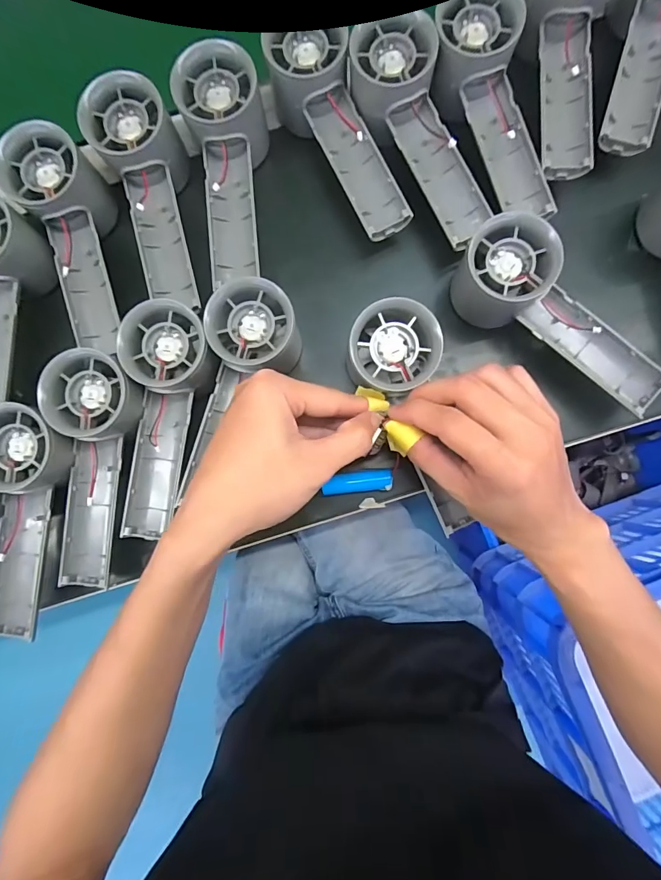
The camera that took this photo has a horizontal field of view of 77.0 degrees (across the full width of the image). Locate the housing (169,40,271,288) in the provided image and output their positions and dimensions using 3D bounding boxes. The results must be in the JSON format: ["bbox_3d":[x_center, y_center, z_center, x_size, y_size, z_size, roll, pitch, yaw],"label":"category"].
[{"bbox_3d":[-0.073,-0.188,0.303,0.055,0.046,0.154,-3,99,3],"label":"housing"}]

